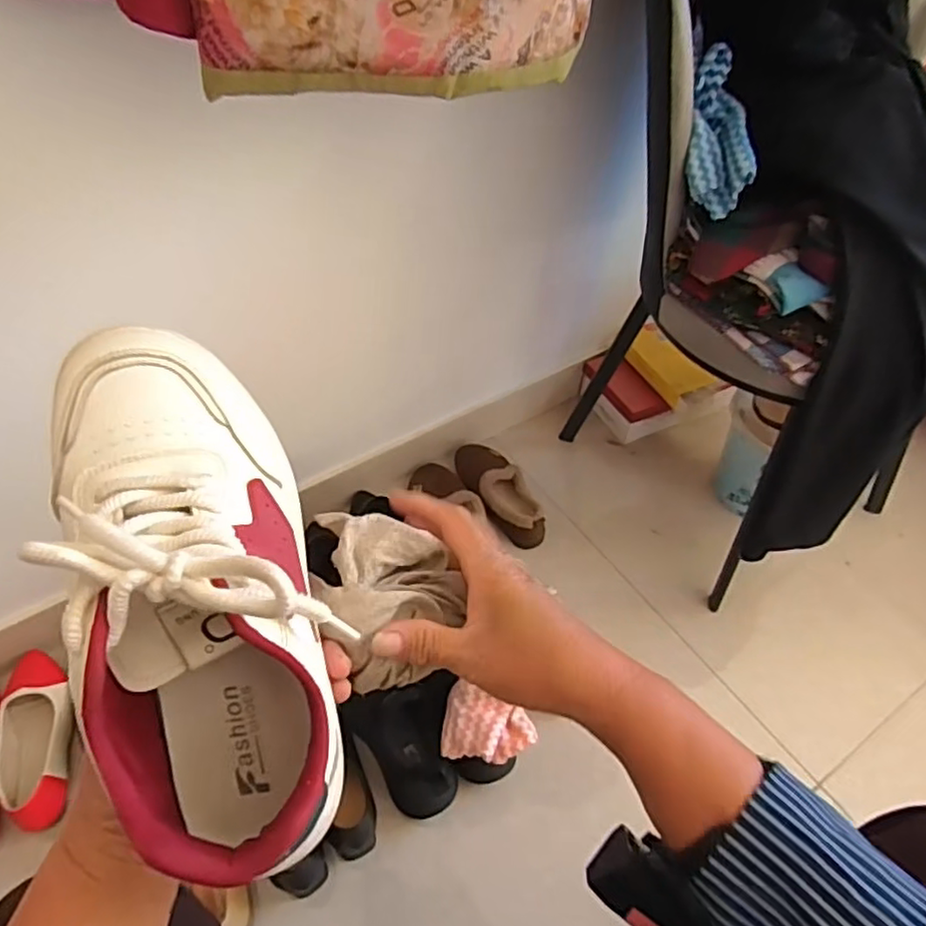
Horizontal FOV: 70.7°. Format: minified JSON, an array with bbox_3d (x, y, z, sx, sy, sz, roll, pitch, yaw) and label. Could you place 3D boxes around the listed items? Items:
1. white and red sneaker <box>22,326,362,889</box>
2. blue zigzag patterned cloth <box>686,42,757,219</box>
[{"bbox_3d":[-0.113,0.044,0.265,0.088,0.090,0.221,-11,84,-13],"label":"white and red sneaker"},{"bbox_3d":[0.293,-0.379,0.745,0.062,0.182,0.051,-9,10,-12],"label":"blue zigzag patterned cloth"}]

